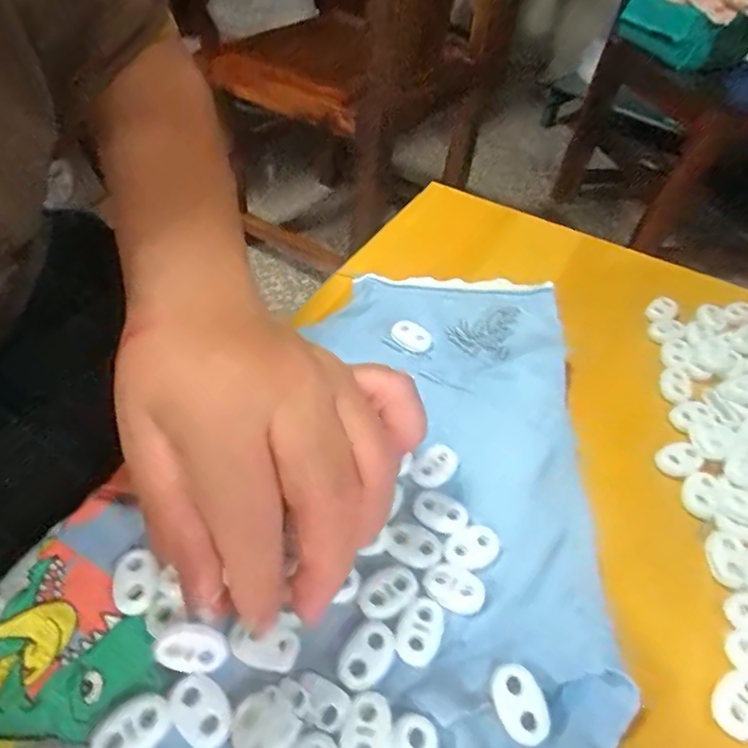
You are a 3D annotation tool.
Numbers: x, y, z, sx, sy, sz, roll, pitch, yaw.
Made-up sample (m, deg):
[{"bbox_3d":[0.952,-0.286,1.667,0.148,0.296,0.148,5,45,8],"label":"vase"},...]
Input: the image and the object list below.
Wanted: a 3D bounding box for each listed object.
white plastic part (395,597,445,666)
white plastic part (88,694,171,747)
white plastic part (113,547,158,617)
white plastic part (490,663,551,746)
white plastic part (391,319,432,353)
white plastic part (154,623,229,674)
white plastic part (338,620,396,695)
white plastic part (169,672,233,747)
[{"bbox_3d":[0.016,0.087,0.176,0.015,0.004,0.021,24,50,16],"label":"white plastic part"},{"bbox_3d":[-0.072,0.106,0.154,0.022,0.005,0.015,-26,55,-25],"label":"white plastic part"},{"bbox_3d":[-0.084,0.073,0.182,0.014,0.006,0.021,-16,51,-18],"label":"white plastic part"},{"bbox_3d":[0.047,0.105,0.166,0.014,0.005,0.022,-13,50,-16],"label":"white plastic part"},{"bbox_3d":[0.020,-0.020,0.274,0.022,0.004,0.015,35,54,24],"label":"white plastic part"},{"bbox_3d":[-0.058,0.087,0.165,0.022,0.015,0.004,15,1,-17],"label":"white plastic part"},{"bbox_3d":[-0.002,0.092,0.171,0.015,0.004,0.022,33,53,23],"label":"white plastic part"},{"bbox_3d":[-0.053,0.103,0.159,0.022,0.004,0.015,35,54,24],"label":"white plastic part"}]

